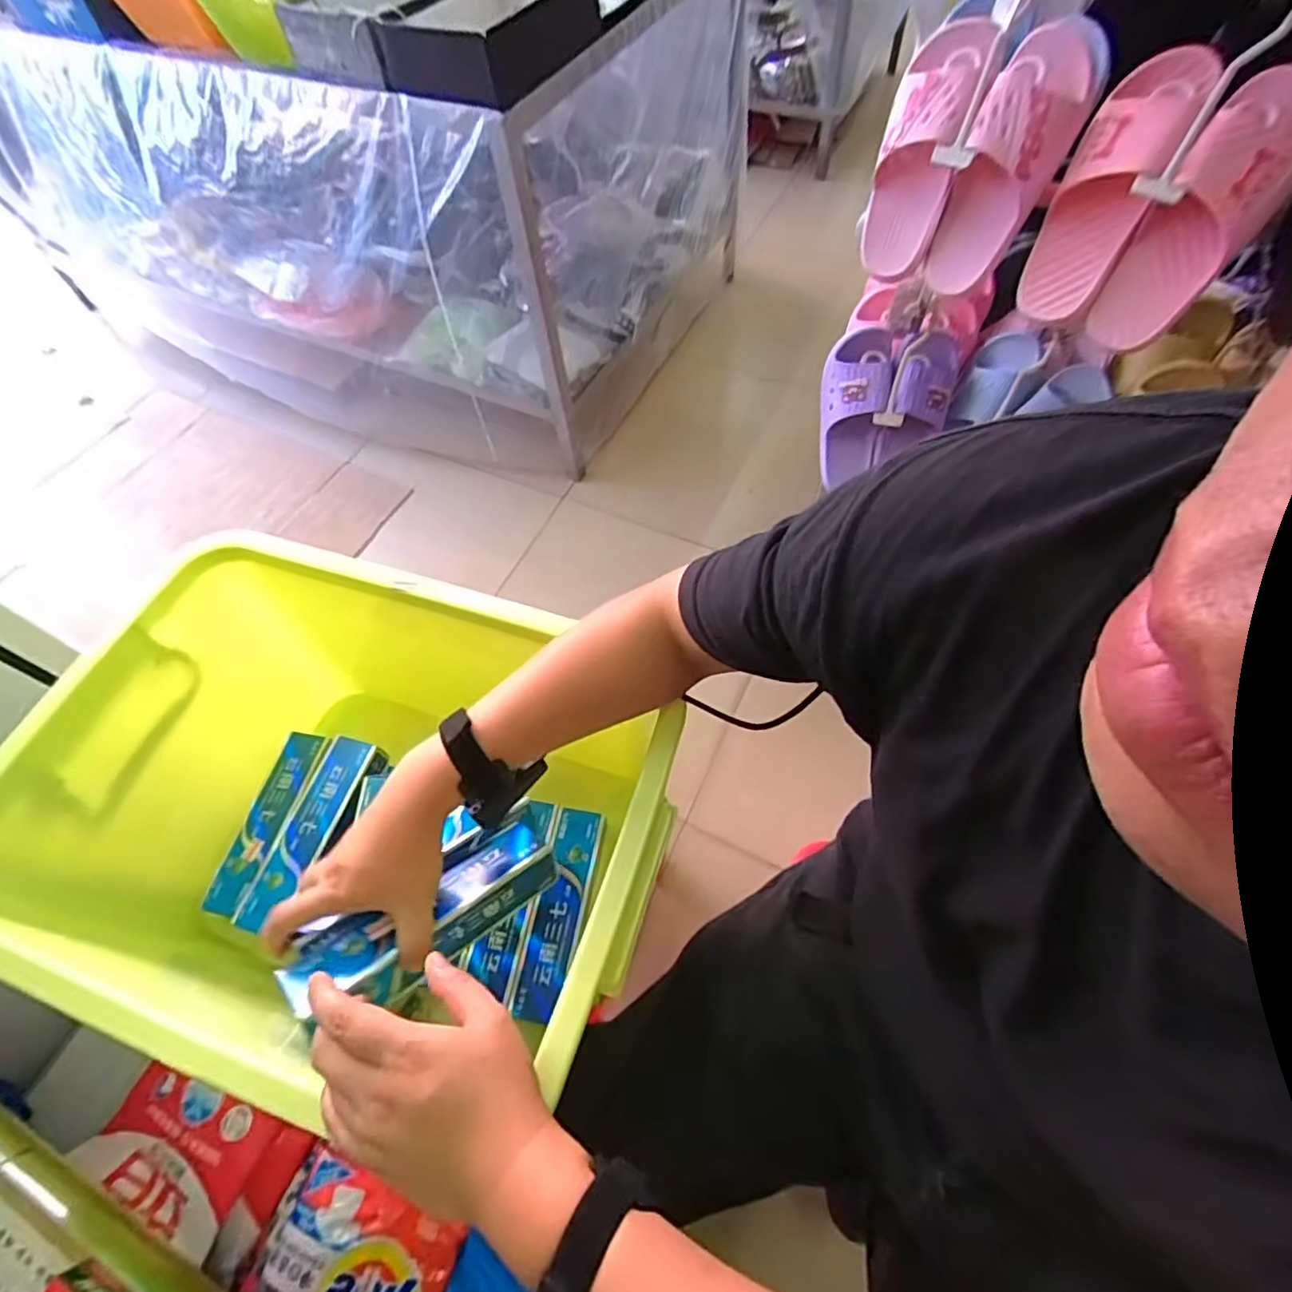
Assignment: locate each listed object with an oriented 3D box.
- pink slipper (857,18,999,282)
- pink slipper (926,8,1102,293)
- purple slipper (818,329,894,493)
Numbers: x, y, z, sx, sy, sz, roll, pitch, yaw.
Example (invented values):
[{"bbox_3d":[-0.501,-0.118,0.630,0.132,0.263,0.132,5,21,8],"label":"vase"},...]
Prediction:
[{"bbox_3d":[0.294,-0.523,0.691,0.078,0.210,0.098,17,62,14],"label":"pink slipper"},{"bbox_3d":[0.362,-0.486,0.637,0.085,0.227,0.079,34,32,21],"label":"pink slipper"},{"bbox_3d":[0.297,-0.343,0.923,0.092,0.211,0.059,10,25,10],"label":"purple slipper"}]

